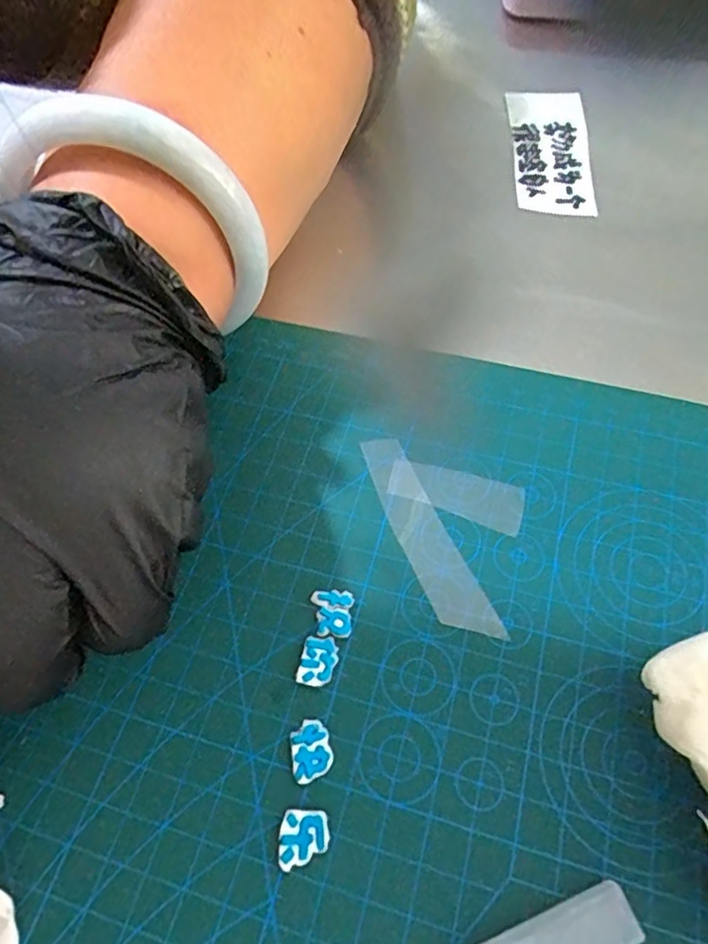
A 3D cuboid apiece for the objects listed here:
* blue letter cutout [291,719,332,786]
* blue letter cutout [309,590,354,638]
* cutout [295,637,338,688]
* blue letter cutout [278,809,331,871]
[{"bbox_3d":[-0.011,0.069,0.147,0.009,0.004,0.014,-11,60,-5],"label":"blue letter cutout"},{"bbox_3d":[-0.006,0.039,0.164,0.011,0.004,0.013,0,60,2],"label":"blue letter cutout"},{"bbox_3d":[-0.010,0.050,0.158,0.009,0.004,0.013,10,61,8],"label":"cutout"},{"bbox_3d":[-0.012,0.085,0.138,0.011,0.004,0.012,1,60,2],"label":"blue letter cutout"}]

